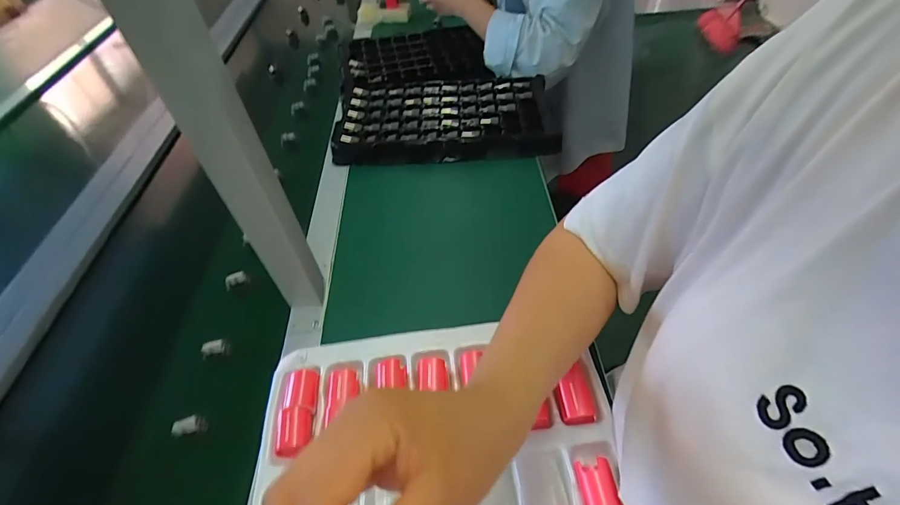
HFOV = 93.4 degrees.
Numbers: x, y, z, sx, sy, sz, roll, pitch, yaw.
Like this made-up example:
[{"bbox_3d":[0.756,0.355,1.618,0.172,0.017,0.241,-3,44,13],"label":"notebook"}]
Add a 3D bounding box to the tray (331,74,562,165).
[{"bbox_3d":[-0.012,-0.234,0.735,0.356,0.035,0.222,-4,48,1],"label":"tray"}]

